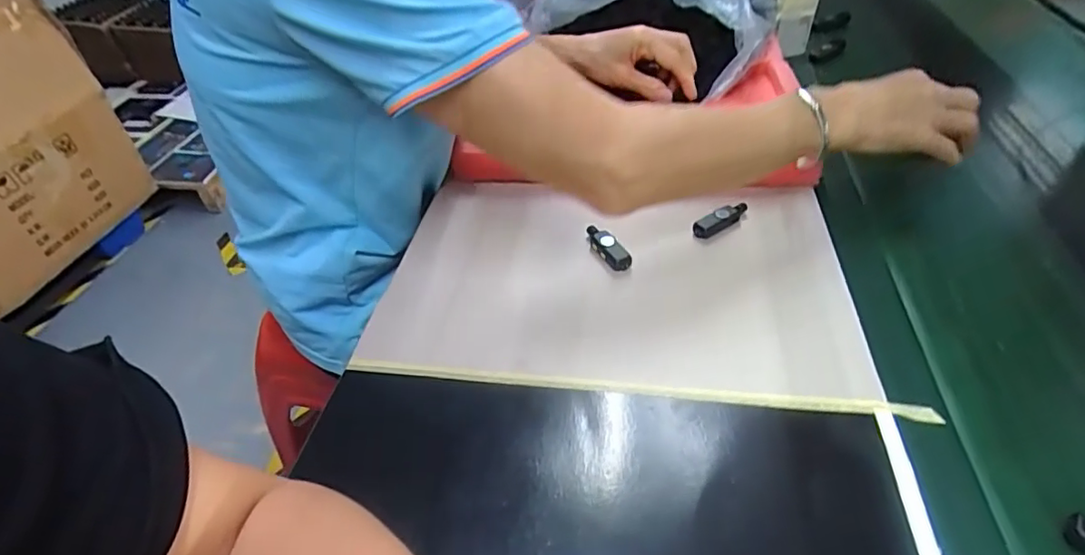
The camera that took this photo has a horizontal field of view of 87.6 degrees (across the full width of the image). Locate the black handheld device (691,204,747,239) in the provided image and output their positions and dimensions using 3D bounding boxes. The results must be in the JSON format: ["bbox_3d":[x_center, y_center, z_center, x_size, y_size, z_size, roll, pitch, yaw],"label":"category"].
[{"bbox_3d":[0.160,-0.050,0.500,0.058,0.017,0.015,-22,46,-19],"label":"black handheld device"}]

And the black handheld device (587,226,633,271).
[{"bbox_3d":[0.054,-0.026,0.485,0.017,0.017,0.056,-22,46,-19],"label":"black handheld device"}]

